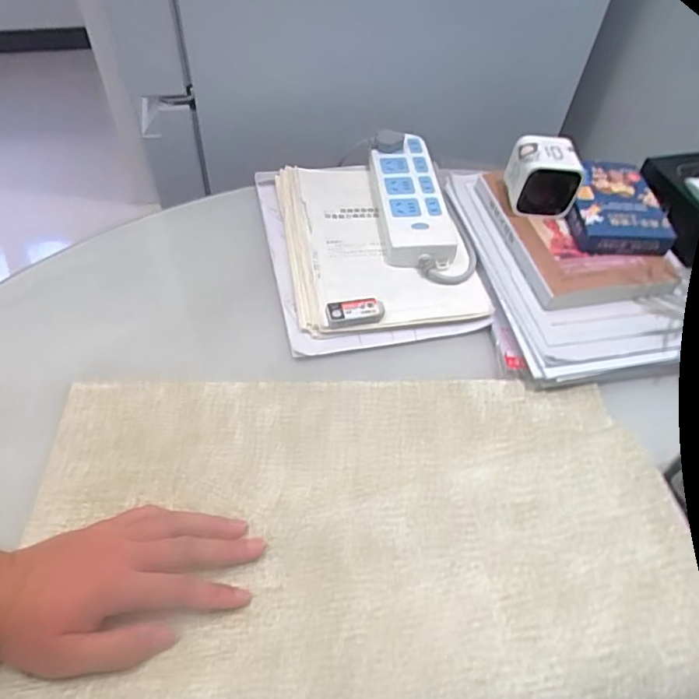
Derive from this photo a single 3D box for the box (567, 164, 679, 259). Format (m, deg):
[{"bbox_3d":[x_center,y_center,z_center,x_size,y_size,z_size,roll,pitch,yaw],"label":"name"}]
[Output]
[{"bbox_3d":[0.286,-0.155,0.593,0.094,0.032,0.125,-1,53,-4],"label":"box"}]

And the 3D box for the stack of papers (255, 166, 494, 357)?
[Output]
[{"bbox_3d":[0.020,-0.126,0.623,0.217,0.026,0.280,-9,54,-10],"label":"stack of papers"}]

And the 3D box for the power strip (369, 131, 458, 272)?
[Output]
[{"bbox_3d":[0.072,-0.184,0.651,0.079,0.032,0.229,-3,53,-5],"label":"power strip"}]

